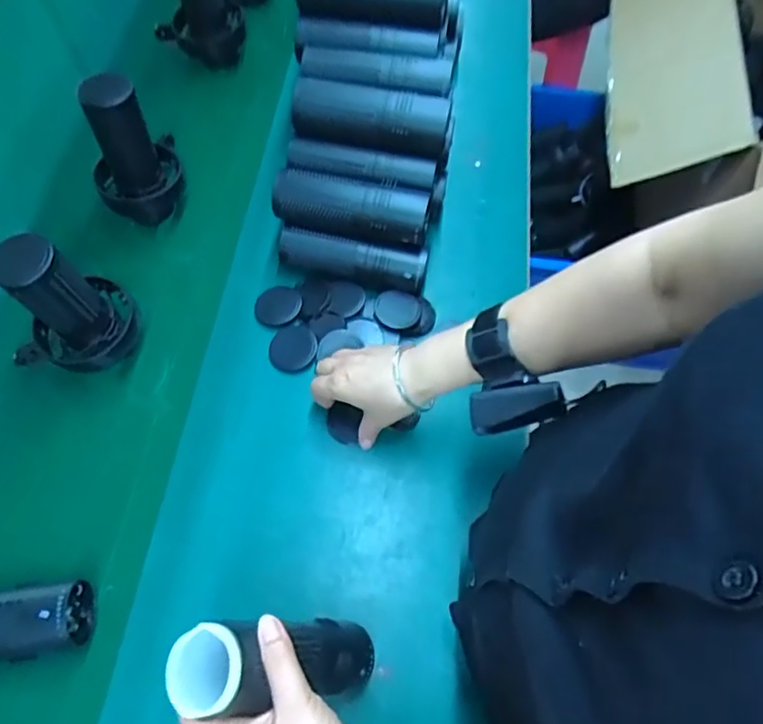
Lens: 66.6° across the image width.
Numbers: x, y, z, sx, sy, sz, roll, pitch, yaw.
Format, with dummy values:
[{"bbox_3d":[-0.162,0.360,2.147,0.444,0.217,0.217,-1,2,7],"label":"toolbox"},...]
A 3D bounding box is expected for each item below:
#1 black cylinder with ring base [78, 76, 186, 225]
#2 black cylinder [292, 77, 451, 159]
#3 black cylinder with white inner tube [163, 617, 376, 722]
[{"bbox_3d":[-0.283,-0.239,0.648,0.096,0.171,0.079,-25,66,-14],"label":"black cylinder with ring base"},{"bbox_3d":[-0.012,-0.255,0.607,0.166,0.061,0.058,16,63,6],"label":"black cylinder"},{"bbox_3d":[-0.068,0.212,0.412,0.048,0.169,0.051,-18,60,25],"label":"black cylinder with white inner tube"}]

